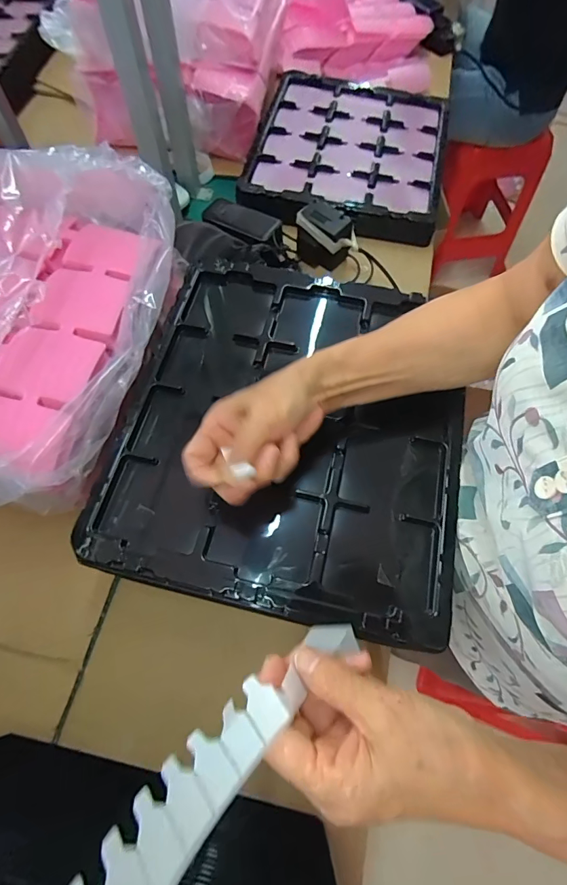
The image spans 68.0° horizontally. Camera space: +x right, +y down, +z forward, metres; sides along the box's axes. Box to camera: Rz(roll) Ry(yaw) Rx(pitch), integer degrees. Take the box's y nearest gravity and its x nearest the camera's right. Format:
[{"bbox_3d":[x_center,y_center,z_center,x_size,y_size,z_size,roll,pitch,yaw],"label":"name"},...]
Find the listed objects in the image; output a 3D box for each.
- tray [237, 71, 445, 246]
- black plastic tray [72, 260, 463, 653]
[{"bbox_3d":[0.118,-0.537,0.780,0.343,0.041,0.406,11,66,4],"label":"tray"},{"bbox_3d":[0.011,-0.026,0.435,0.331,0.029,0.370,11,66,4],"label":"black plastic tray"}]

